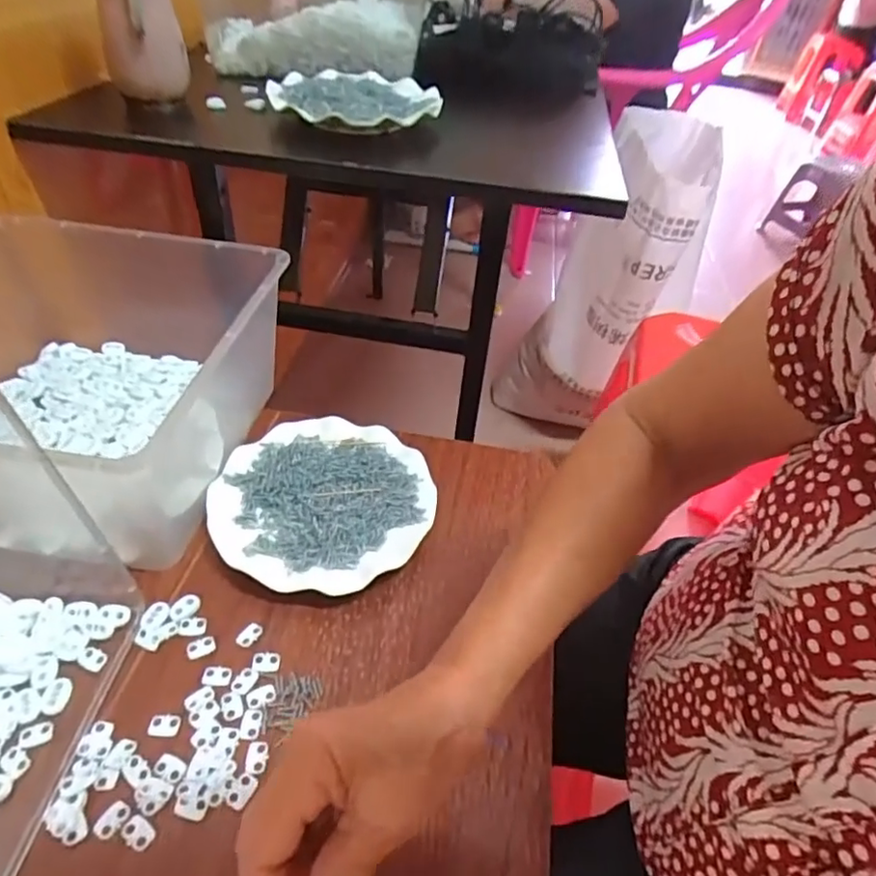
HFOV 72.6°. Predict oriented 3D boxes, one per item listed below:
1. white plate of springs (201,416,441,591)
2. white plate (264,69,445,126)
[{"bbox_3d":[-0.098,0.051,0.508,0.175,0.023,0.170,4,43,-4],"label":"white plate of springs"},{"bbox_3d":[-0.092,-0.370,0.642,0.158,0.021,0.168,4,43,-4],"label":"white plate"}]

